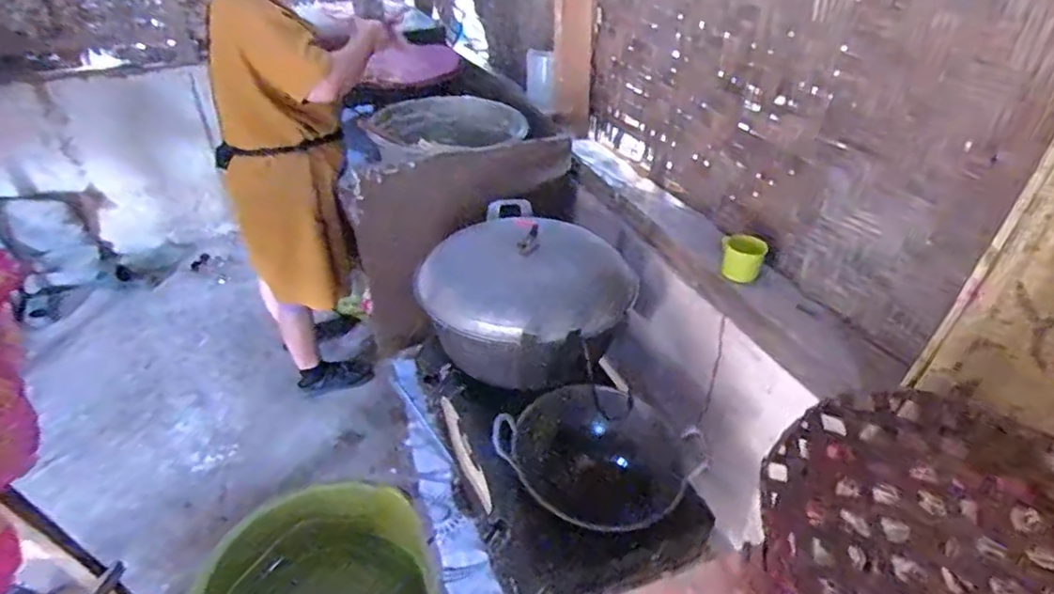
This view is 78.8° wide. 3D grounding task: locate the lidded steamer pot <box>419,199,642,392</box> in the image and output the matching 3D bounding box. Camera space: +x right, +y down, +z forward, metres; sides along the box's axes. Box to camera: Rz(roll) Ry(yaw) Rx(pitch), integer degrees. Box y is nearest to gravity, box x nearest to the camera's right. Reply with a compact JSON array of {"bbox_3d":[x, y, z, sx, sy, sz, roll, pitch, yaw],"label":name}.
[{"bbox_3d":[0.000,-0.013,1.335,0.436,0.208,0.445,0,35,0],"label":"lidded steamer pot"}]

